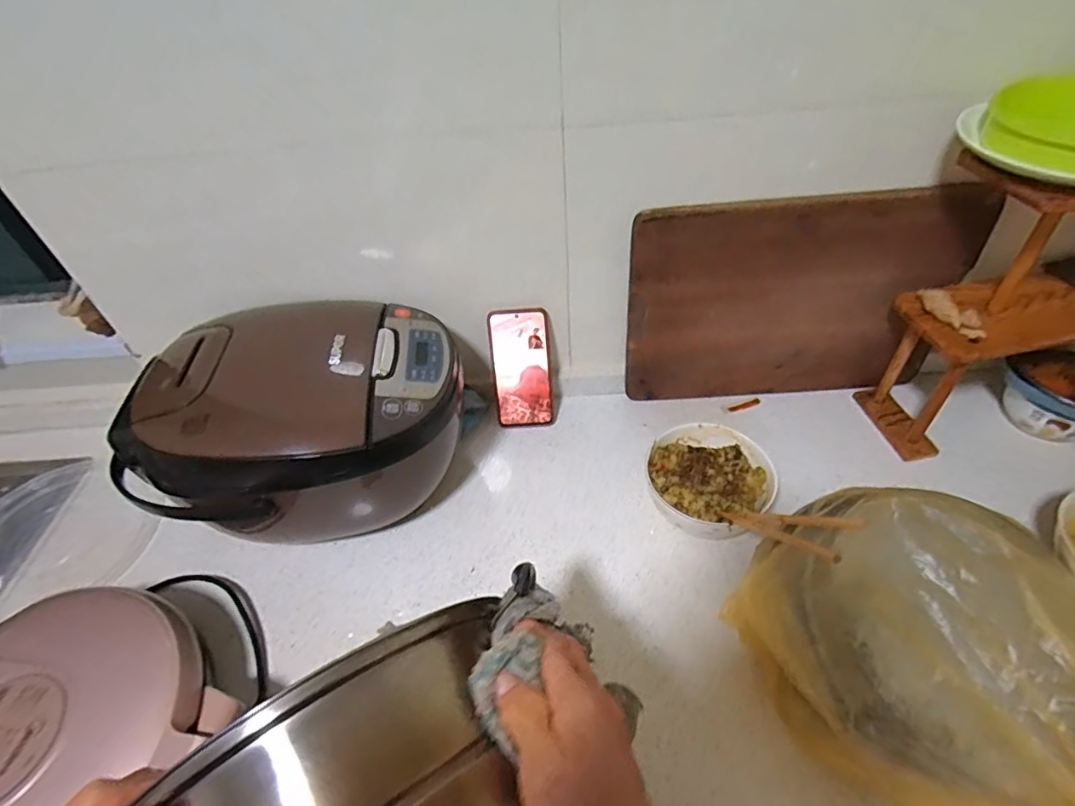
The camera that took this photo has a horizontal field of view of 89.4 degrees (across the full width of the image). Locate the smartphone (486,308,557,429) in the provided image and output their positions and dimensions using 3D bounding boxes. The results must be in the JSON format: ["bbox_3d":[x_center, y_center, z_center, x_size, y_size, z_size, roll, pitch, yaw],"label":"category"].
[{"bbox_3d":[-0.021,-0.044,0.740,0.078,0.168,0.008,-3,23,2],"label":"smartphone"}]

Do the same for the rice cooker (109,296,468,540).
[{"bbox_3d":[-0.271,0.031,0.644,0.372,0.210,0.239,-10,46,-4],"label":"rice cooker"}]

